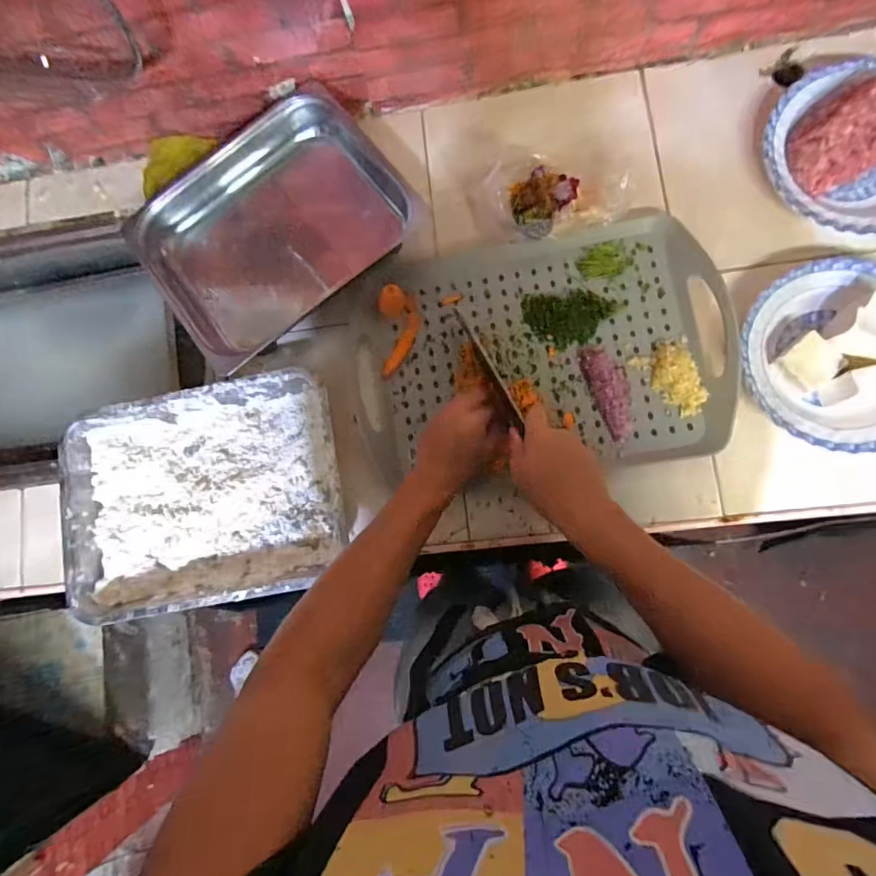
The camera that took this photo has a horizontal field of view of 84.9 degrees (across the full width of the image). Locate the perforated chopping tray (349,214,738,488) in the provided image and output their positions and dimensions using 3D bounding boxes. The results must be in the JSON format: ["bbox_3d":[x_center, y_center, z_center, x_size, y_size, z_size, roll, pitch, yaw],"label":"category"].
[{"bbox_3d":[0.116,-0.110,0.590,0.441,0.036,0.291,-6,82,6],"label":"perforated chopping tray"}]

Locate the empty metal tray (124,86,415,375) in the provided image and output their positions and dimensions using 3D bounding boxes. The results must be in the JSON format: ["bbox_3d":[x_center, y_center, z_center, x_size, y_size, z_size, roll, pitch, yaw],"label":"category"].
[{"bbox_3d":[-0.224,-0.282,0.627,0.321,0.074,0.265,-37,81,1],"label":"empty metal tray"}]

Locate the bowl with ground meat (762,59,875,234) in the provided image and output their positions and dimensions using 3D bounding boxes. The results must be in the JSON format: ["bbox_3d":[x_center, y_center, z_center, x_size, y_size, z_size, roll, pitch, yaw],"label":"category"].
[{"bbox_3d":[0.499,-0.342,0.560,0.202,0.054,0.204,-1,83,6],"label":"bowl with ground meat"}]

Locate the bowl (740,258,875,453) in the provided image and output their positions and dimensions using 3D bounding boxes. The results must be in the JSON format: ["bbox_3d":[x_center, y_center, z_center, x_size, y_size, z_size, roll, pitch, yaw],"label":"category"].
[{"bbox_3d":[0.459,-0.096,0.536,0.208,0.050,0.209,-1,83,6],"label":"bowl"}]

